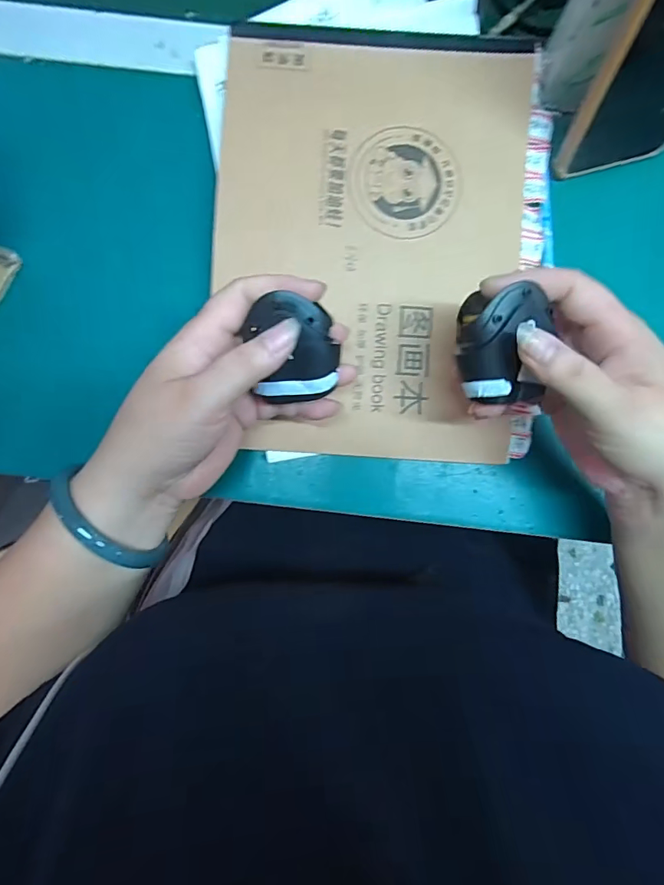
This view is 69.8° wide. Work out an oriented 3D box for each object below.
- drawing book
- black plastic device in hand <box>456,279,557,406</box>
[{"bbox_3d":[0.026,-0.136,0.324,0.203,0.021,0.285,4,88,0],"label":"drawing book"},{"bbox_3d":[0.088,-0.049,0.241,0.042,0.023,0.051,-3,88,0],"label":"black plastic device in hand"}]

